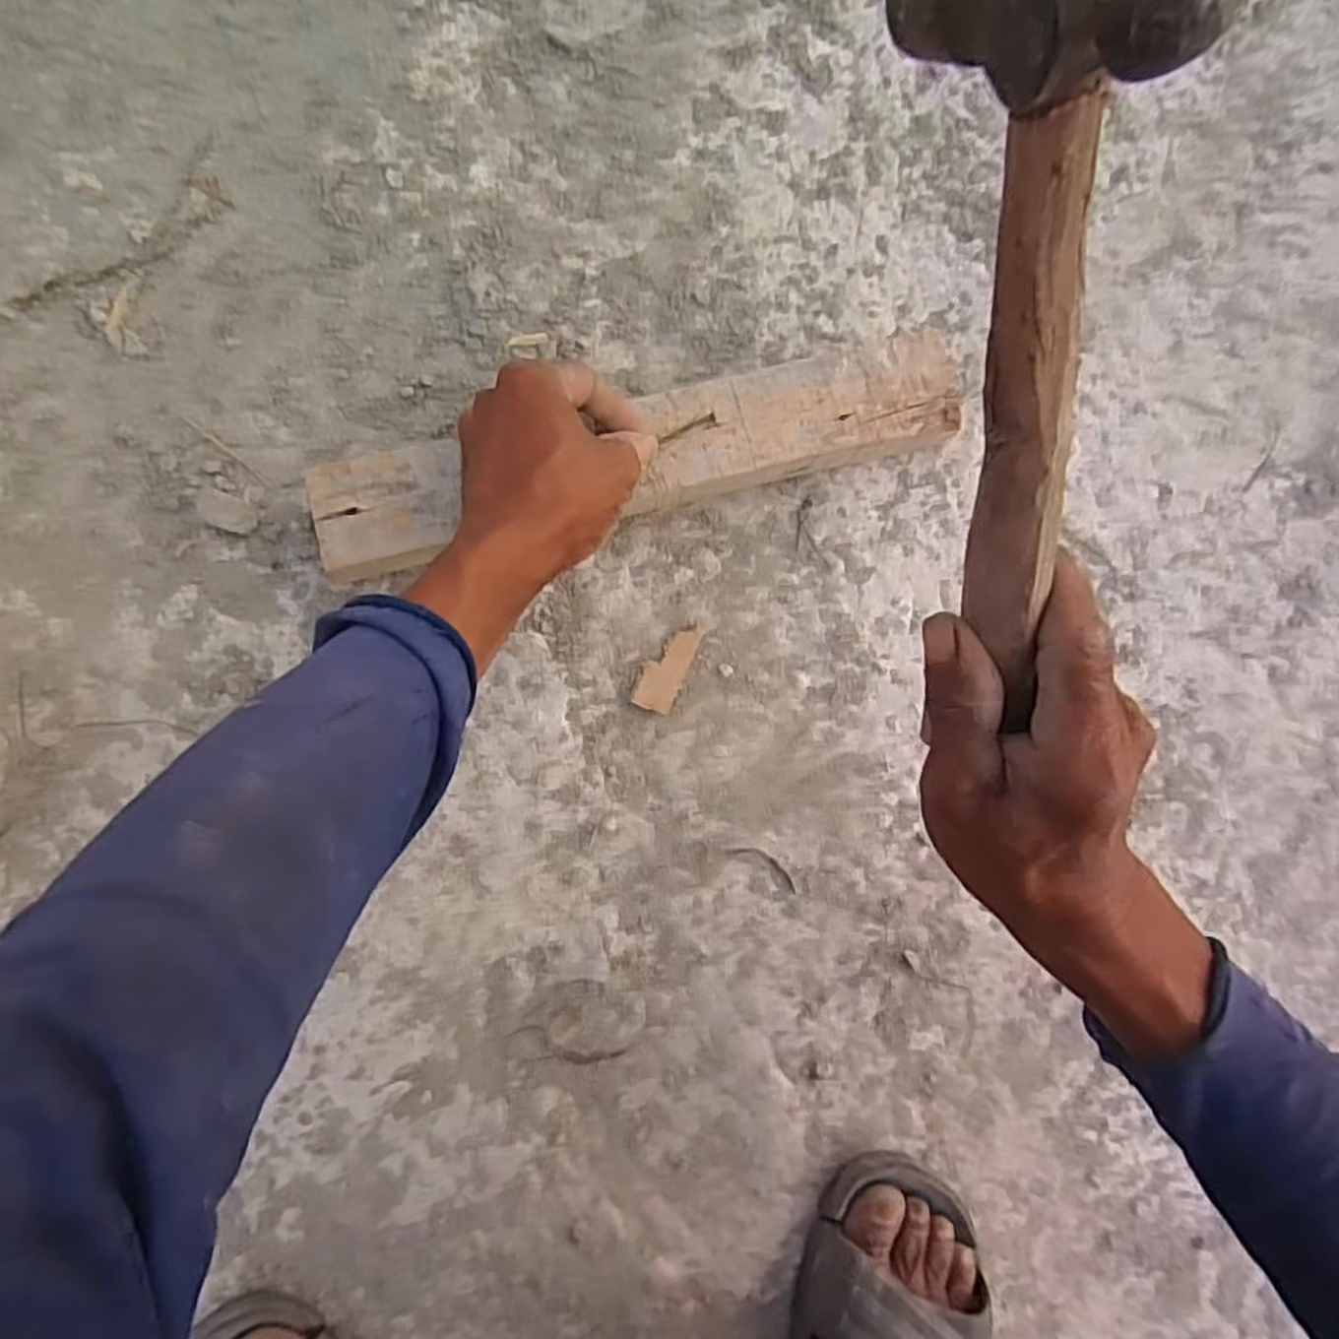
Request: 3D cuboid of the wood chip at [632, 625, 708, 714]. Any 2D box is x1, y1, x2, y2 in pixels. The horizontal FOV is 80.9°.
[{"bbox_3d":[-0.001,-0.003,0.458,0.025,0.004,0.056,24,86,-6],"label":"wood chip"}]

